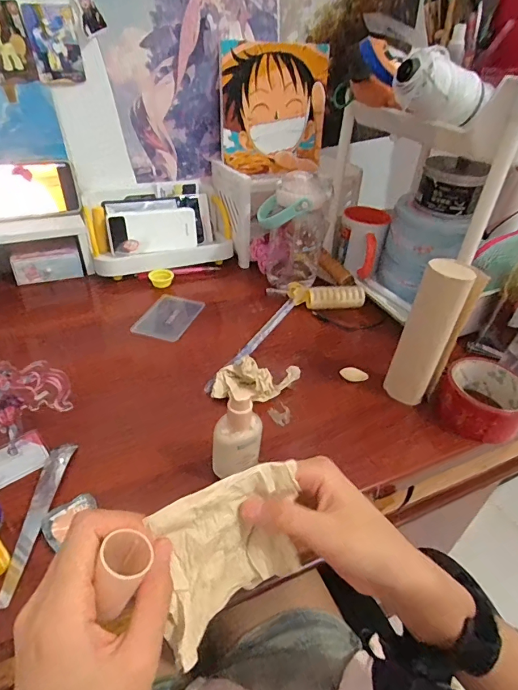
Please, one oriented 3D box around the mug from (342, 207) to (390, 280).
[{"bbox_3d":[0.175,-0.179,0.708,0.074,0.087,0.100,11,38,9],"label":"mug"}]

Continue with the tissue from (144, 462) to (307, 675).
[{"bbox_3d":[-0.013,0.119,0.237,0.107,0.075,0.038,-21,14,-18],"label":"tissue"}]

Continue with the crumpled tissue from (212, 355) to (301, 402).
[{"bbox_3d":[-0.002,0.039,0.474,0.096,0.038,0.038,2,38,-3],"label":"crumpled tissue"}]

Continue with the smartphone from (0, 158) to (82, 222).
[{"bbox_3d":[-0.361,-0.231,0.621,0.166,0.081,0.015,-14,16,-20],"label":"smartphone"}]

